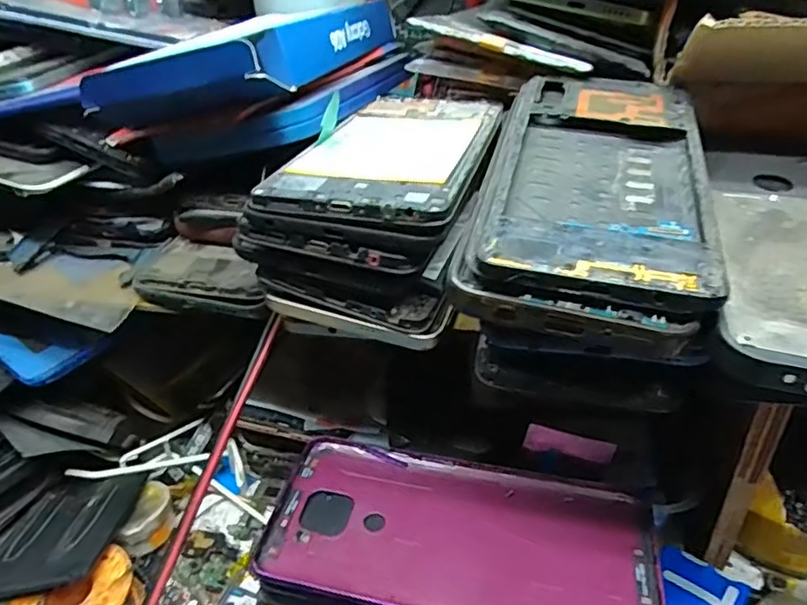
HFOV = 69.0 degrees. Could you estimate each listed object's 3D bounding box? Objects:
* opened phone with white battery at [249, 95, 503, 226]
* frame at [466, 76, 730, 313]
[{"bbox_3d":[0.001,-0.071,0.252,0.070,0.006,0.145,6,36,15],"label":"opened phone with white battery"},{"bbox_3d":[0.074,-0.052,0.224,0.078,0.008,0.150,10,43,13],"label":"frame"}]

